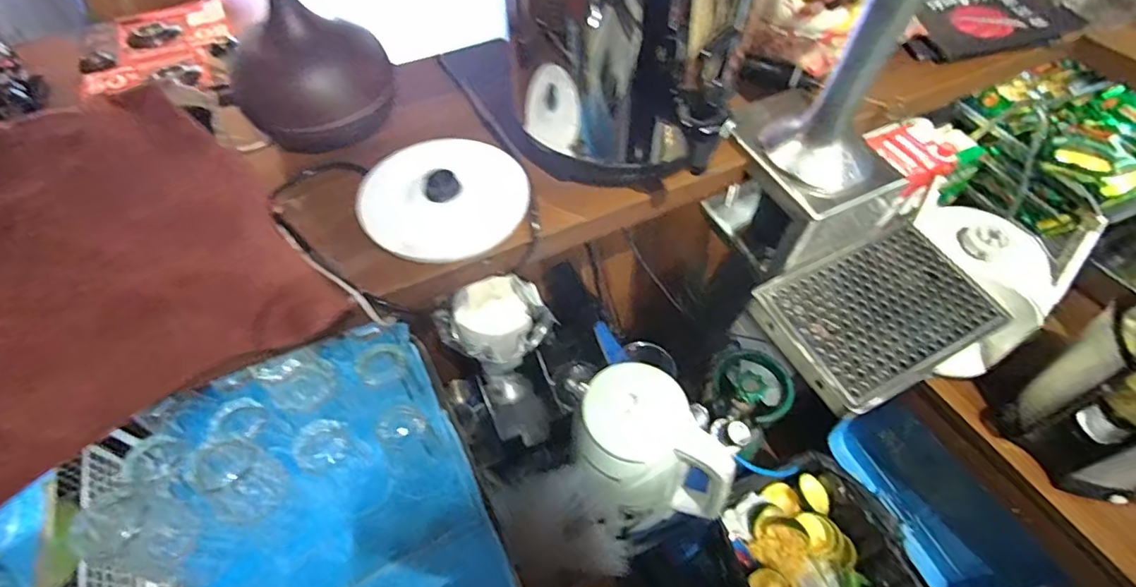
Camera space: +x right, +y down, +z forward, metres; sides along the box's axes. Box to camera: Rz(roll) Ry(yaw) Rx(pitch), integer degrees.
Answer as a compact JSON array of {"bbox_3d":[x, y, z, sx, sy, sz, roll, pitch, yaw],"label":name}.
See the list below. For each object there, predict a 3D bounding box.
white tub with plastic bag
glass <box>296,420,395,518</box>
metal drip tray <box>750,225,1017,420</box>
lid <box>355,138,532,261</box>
[{"bbox_3d":[-0.111,0.047,0.822,0.152,0.081,0.142,-1,54,1],"label":"white tub with plastic bag"},{"bbox_3d":[-0.275,0.209,0.649,0.088,0.137,0.076,33,62,23],"label":"glass"},{"bbox_3d":[0.336,0.016,0.580,0.232,0.024,0.157,-24,57,-15],"label":"metal drip tray"},{"bbox_3d":[-0.120,-0.097,0.526,0.157,0.030,0.139,-26,57,-16],"label":"lid"}]

